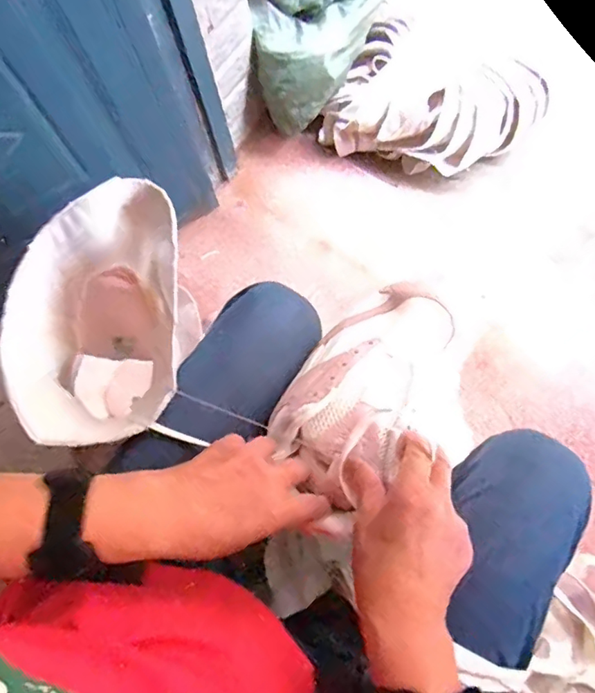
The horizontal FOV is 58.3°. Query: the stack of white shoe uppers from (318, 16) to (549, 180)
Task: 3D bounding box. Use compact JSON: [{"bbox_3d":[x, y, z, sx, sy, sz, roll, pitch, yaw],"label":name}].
[{"bbox_3d":[0.274,-0.493,1.057,0.422,0.144,0.285,13,73,9],"label":"stack of white shoe uppers"}]

